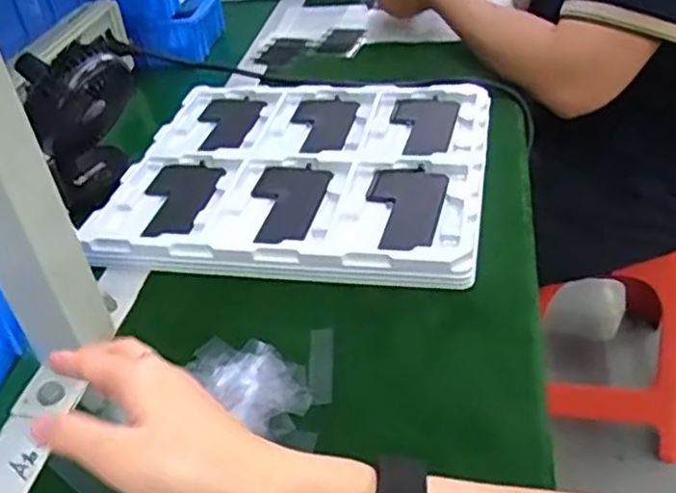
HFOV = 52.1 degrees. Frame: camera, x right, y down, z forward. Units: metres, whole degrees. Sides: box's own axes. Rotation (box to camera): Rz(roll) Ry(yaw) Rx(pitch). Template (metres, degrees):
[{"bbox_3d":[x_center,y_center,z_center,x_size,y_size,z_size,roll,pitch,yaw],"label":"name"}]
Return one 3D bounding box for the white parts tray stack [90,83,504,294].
[{"bbox_3d":[-0.029,-0.072,0.615,0.308,0.022,0.268,3,39,13],"label":"white parts tray stack"}]

